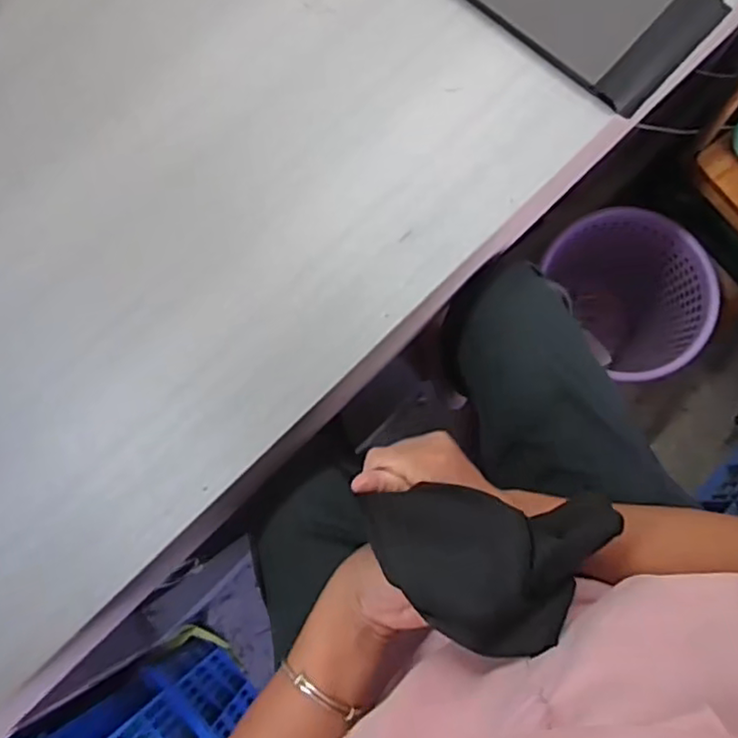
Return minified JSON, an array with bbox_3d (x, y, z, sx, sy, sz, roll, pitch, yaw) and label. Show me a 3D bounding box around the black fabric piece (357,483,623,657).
[{"bbox_3d":[0.069,0.118,0.383,0.142,0.052,0.087,5,82,2],"label":"black fabric piece"}]

